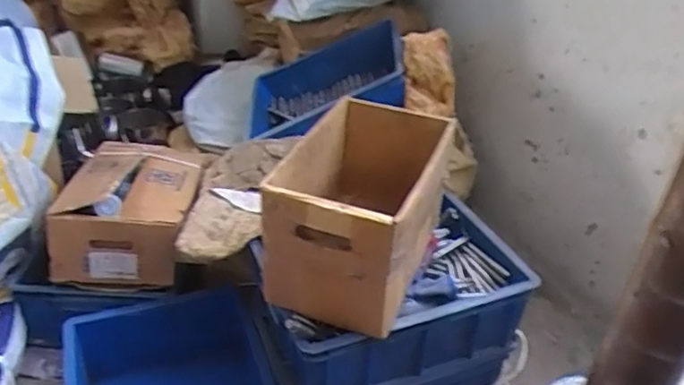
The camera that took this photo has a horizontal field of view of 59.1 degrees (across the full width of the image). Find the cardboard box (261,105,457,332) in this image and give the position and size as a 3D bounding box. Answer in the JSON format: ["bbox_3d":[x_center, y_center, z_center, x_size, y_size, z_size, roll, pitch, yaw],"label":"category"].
[{"bbox_3d":[0.037,0.020,0.918,0.197,0.198,0.317,17,35,19],"label":"cardboard box"}]

